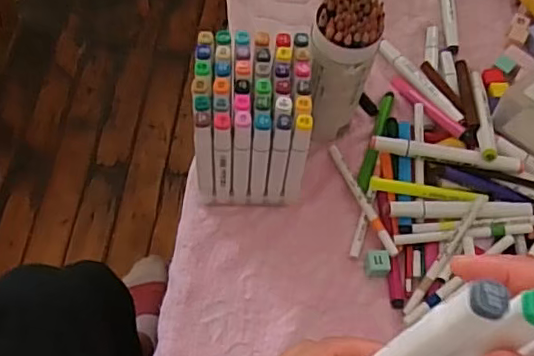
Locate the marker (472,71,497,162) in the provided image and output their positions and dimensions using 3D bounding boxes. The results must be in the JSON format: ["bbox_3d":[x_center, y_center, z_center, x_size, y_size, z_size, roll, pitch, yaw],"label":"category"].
[{"bbox_3d":[0.235,-0.072,0.654,0.020,0.015,0.153,12,43,2],"label":"marker"}]

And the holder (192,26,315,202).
[{"bbox_3d":[-0.015,-0.047,0.578,0.104,0.155,0.109,1,63,-3],"label":"holder"}]

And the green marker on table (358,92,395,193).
[{"bbox_3d":[0.120,-0.041,0.660,0.015,0.014,0.132,18,64,6],"label":"green marker on table"}]

